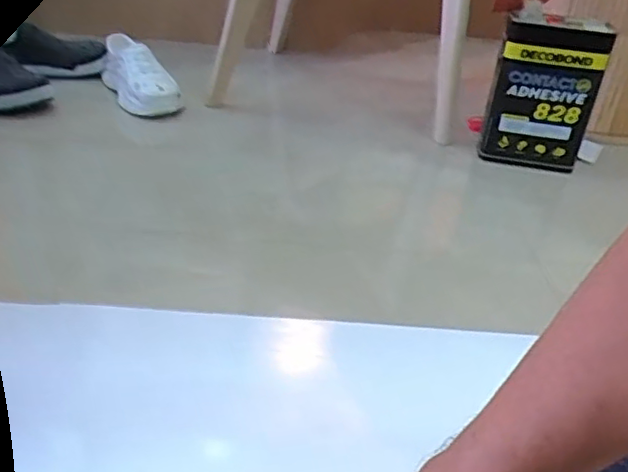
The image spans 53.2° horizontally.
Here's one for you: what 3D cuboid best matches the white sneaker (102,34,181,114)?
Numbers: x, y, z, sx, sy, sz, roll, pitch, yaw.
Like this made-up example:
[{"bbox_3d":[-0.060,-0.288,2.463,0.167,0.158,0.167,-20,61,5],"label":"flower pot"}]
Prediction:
[{"bbox_3d":[-0.338,-0.301,1.183,0.082,0.111,0.231,-20,51,-34],"label":"white sneaker"}]

